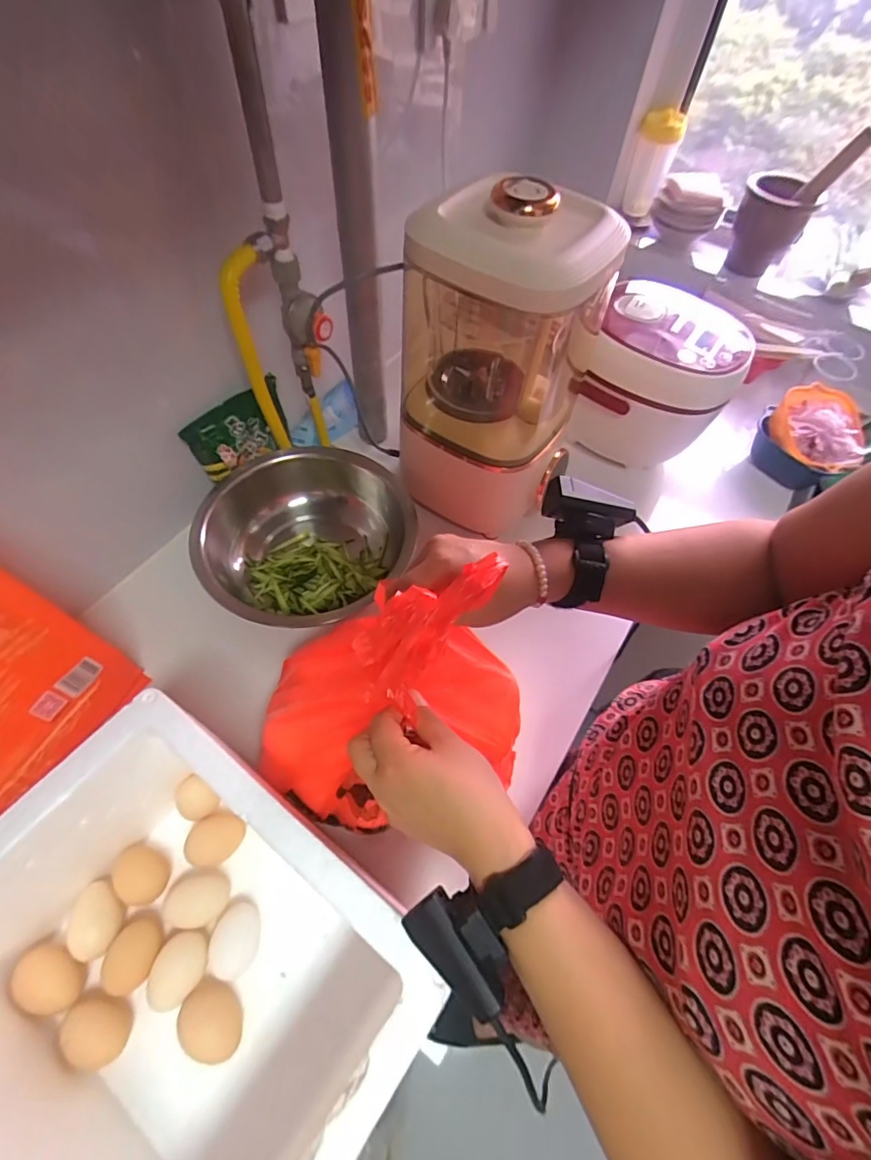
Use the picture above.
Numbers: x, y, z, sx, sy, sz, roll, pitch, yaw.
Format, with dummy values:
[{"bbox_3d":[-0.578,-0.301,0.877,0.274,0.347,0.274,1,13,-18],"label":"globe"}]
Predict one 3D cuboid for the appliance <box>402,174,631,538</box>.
[{"bbox_3d":[0.097,-0.280,0.648,0.201,0.376,0.237,27,62,12],"label":"appliance"}]

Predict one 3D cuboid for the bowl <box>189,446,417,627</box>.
[{"bbox_3d":[-0.177,-0.051,0.687,0.233,0.109,0.279,10,60,2],"label":"bowl"}]

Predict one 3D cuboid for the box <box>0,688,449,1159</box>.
[{"bbox_3d":[-0.193,0.310,0.389,0.305,0.192,0.264,34,63,15],"label":"box"}]

